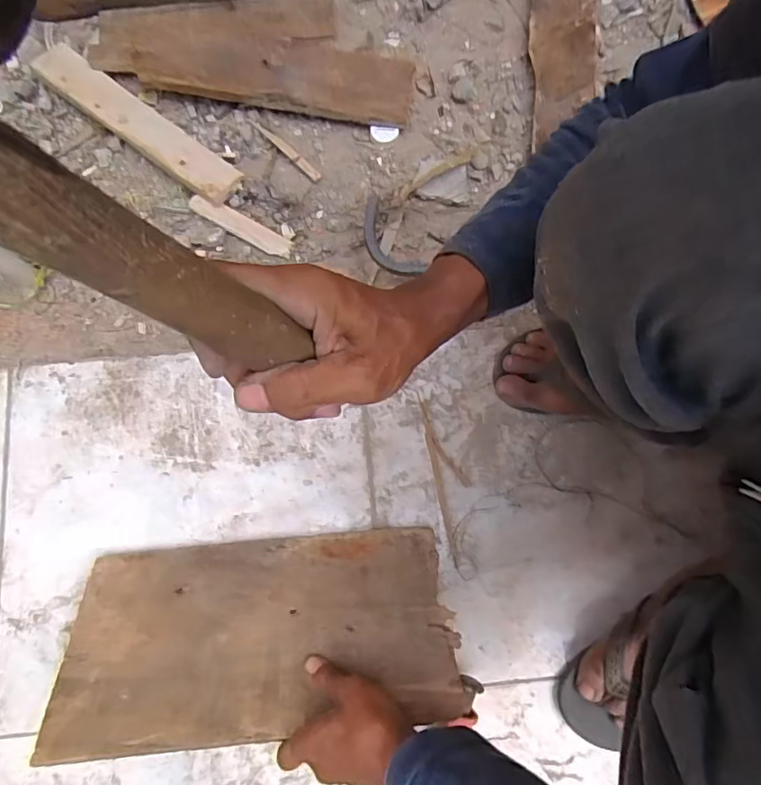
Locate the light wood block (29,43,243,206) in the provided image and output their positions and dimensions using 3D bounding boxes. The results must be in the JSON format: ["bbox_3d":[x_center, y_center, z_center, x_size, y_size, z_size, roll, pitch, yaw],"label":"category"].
[{"bbox_3d":[-0.336,-0.372,0.699,0.338,0.024,0.062,38,81,7],"label":"light wood block"}]

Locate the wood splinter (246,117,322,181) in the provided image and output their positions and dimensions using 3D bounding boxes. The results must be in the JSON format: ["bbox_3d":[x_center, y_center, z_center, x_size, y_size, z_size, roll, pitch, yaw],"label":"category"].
[{"bbox_3d":[-0.135,-0.345,0.712,0.132,0.004,0.012,42,82,8],"label":"wood splinter"}]

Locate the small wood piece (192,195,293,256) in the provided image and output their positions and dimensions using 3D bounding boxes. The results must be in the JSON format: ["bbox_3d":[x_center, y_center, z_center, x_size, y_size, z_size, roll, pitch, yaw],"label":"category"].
[{"bbox_3d":[-0.188,-0.222,0.677,0.155,0.015,0.026,30,80,6],"label":"small wood piece"}]

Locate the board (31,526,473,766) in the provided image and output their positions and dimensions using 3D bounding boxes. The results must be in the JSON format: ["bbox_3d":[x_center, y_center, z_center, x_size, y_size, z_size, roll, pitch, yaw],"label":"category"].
[{"bbox_3d":[-0.112,0.218,0.474,0.348,0.011,0.176,-5,46,-2],"label":"board"}]

